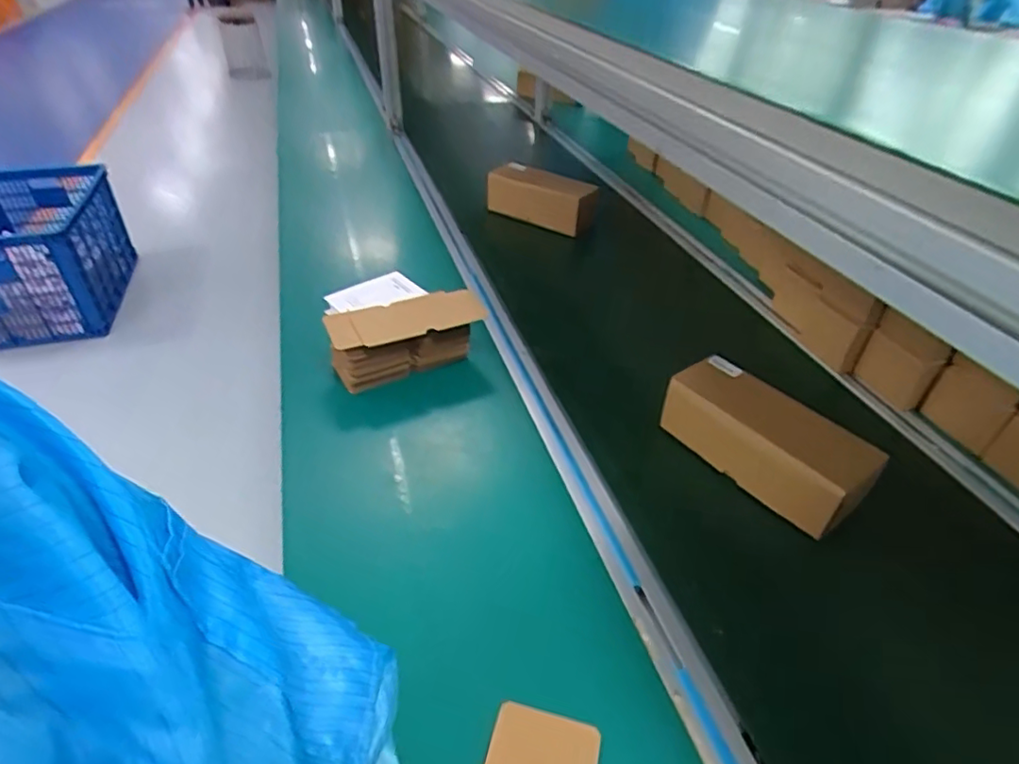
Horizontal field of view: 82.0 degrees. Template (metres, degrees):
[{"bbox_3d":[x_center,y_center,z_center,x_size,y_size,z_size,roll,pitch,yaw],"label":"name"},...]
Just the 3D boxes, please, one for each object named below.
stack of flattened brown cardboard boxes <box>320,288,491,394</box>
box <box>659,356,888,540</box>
[{"bbox_3d":[-0.143,-0.065,0.805,0.205,0.079,0.095,-17,42,-22],"label":"stack of flattened brown cardboard boxes"},{"bbox_3d":[0.292,0.066,0.677,0.096,0.087,0.221,-24,45,-28],"label":"box"}]

